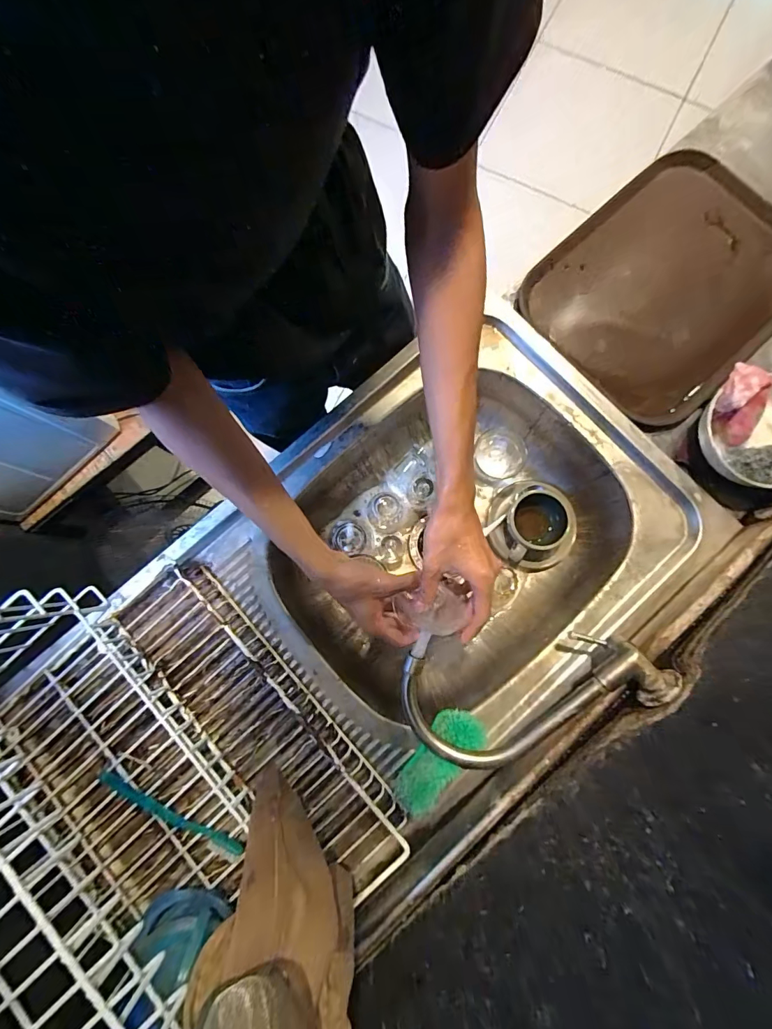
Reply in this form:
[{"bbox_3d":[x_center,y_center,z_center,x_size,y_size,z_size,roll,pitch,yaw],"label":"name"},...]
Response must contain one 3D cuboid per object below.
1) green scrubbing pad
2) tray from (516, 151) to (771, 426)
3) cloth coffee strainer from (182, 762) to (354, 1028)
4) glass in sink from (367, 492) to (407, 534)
[{"bbox_3d":[0.060,0.290,0.486,0.053,0.034,0.131,40,84,7],"label":"green scrubbing pad"},{"bbox_3d":[0.422,-0.348,0.615,0.396,0.032,0.305,-44,82,-7],"label":"tray"},{"bbox_3d":[-0.089,0.349,0.361,0.165,0.266,0.049,41,83,8],"label":"cloth coffee strainer"},{"bbox_3d":[0.002,-0.002,0.660,0.062,0.062,0.055,-16,81,-1],"label":"glass in sink"}]

